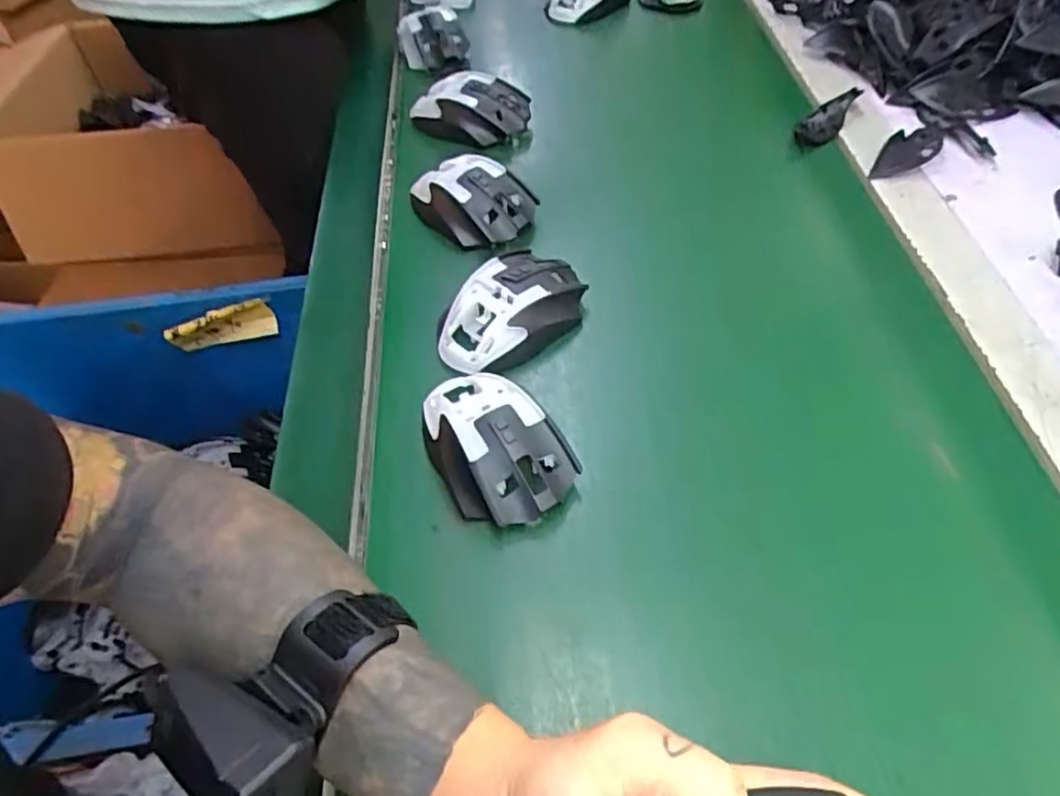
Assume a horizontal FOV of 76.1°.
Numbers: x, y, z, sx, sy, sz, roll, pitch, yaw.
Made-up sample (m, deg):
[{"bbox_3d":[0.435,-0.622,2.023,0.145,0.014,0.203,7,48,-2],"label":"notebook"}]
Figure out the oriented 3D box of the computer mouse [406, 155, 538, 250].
[{"bbox_3d":[-0.044,-0.158,0.544,0.067,0.044,0.094,-41,59,-19],"label":"computer mouse"}]

